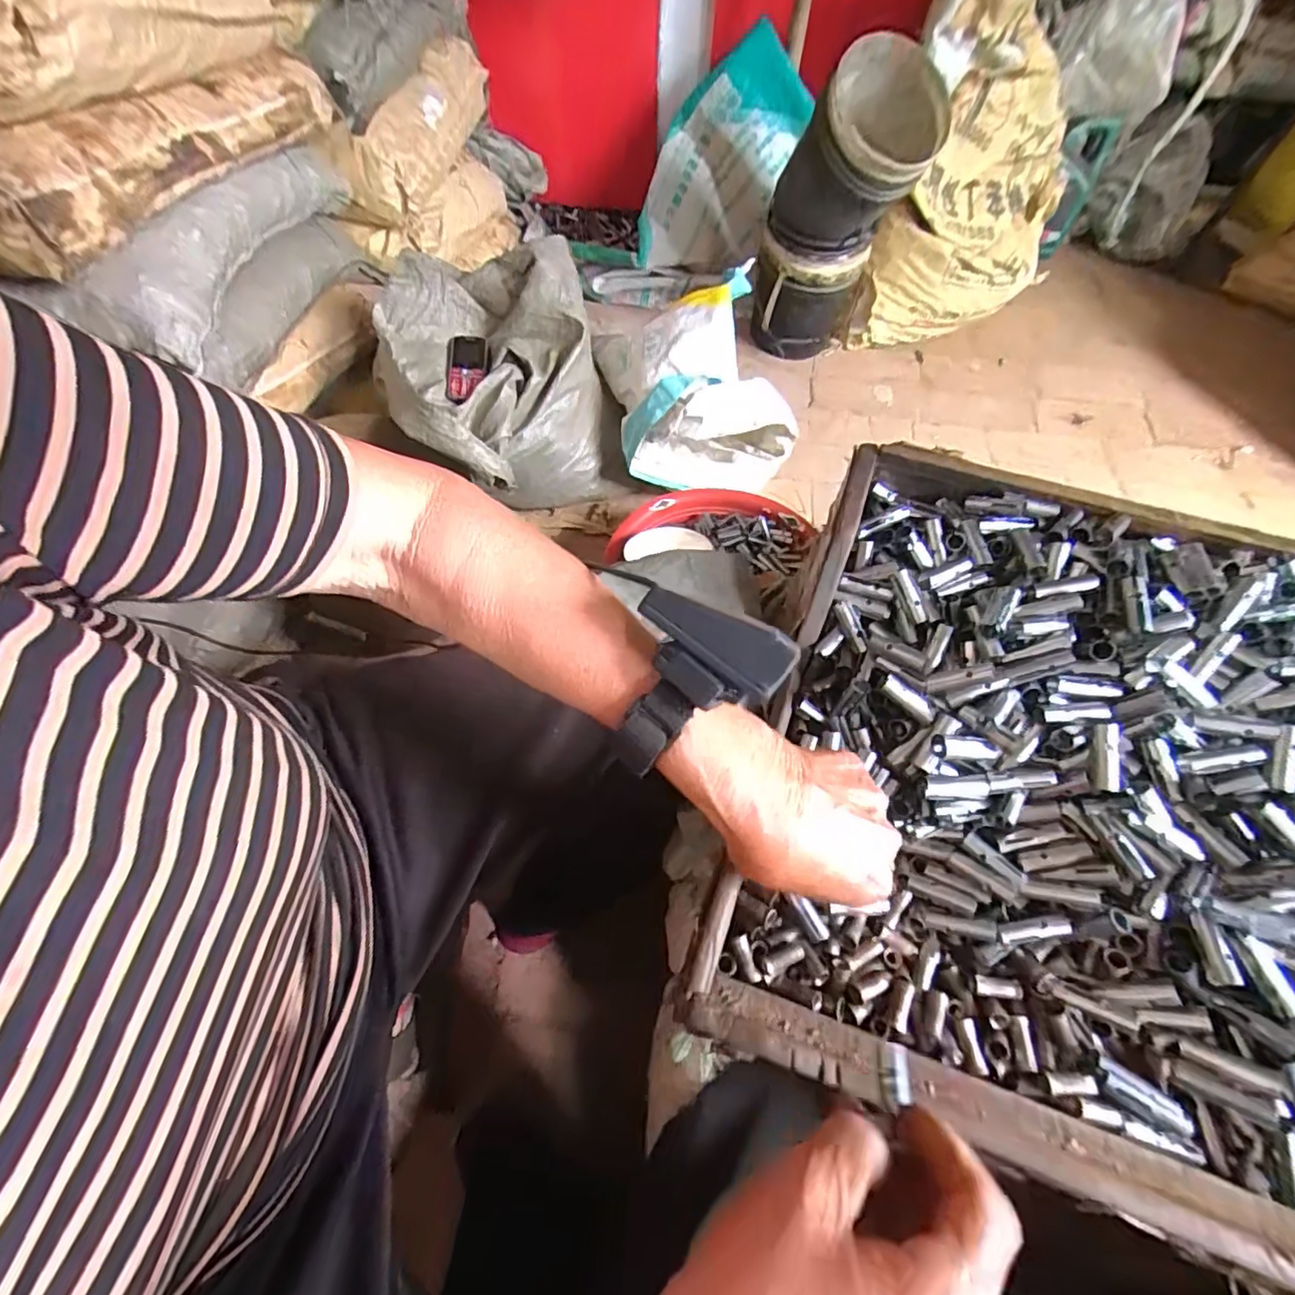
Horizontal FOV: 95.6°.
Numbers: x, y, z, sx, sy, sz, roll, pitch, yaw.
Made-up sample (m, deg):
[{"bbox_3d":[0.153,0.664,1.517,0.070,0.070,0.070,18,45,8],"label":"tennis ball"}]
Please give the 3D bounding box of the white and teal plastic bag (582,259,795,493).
[{"bbox_3d":[0.091,-0.424,1.049,0.307,0.297,0.250,-17,62,-12],"label":"white and teal plastic bag"}]

